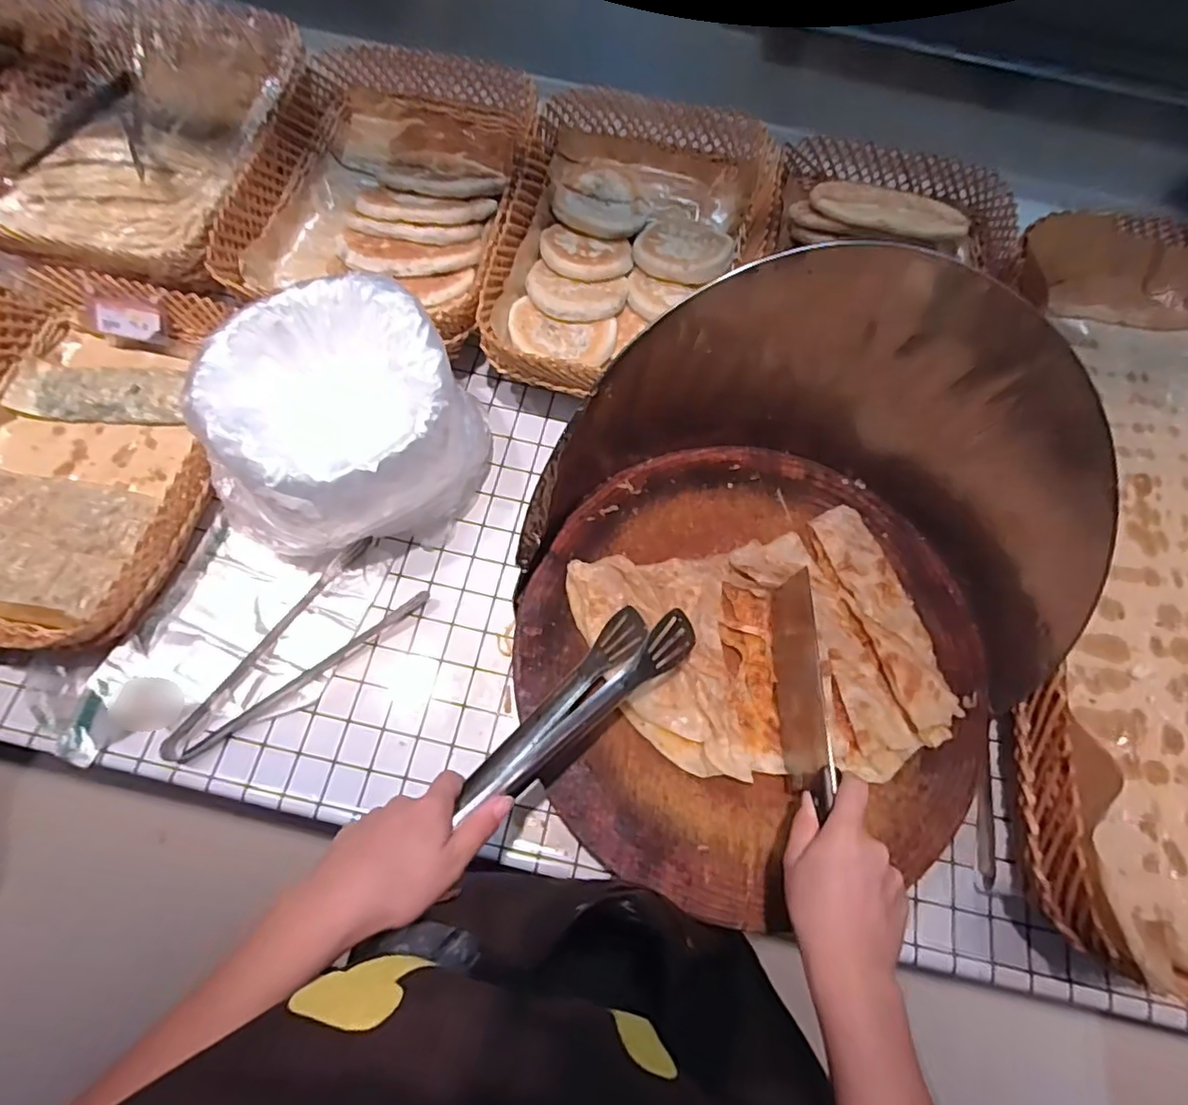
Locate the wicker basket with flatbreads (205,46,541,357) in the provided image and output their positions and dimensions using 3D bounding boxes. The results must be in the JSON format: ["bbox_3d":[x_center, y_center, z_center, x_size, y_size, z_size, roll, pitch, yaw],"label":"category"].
[{"bbox_3d":[-0.236,-0.435,0.711,0.284,0.069,0.403,11,69,1],"label":"wicker basket with flatbreads"}]

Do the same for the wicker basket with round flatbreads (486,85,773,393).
[{"bbox_3d":[0.048,-0.367,0.715,0.305,0.079,0.413,12,69,1],"label":"wicker basket with round flatbreads"}]

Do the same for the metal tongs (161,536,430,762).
[{"bbox_3d":[-0.319,0.104,0.626,0.280,0.023,0.099,-41,74,-15],"label":"metal tongs"}]

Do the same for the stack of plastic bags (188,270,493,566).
[{"bbox_3d":[-0.241,-0.115,0.610,0.221,0.194,0.234,10,69,0],"label":"stack of plastic bags"}]

